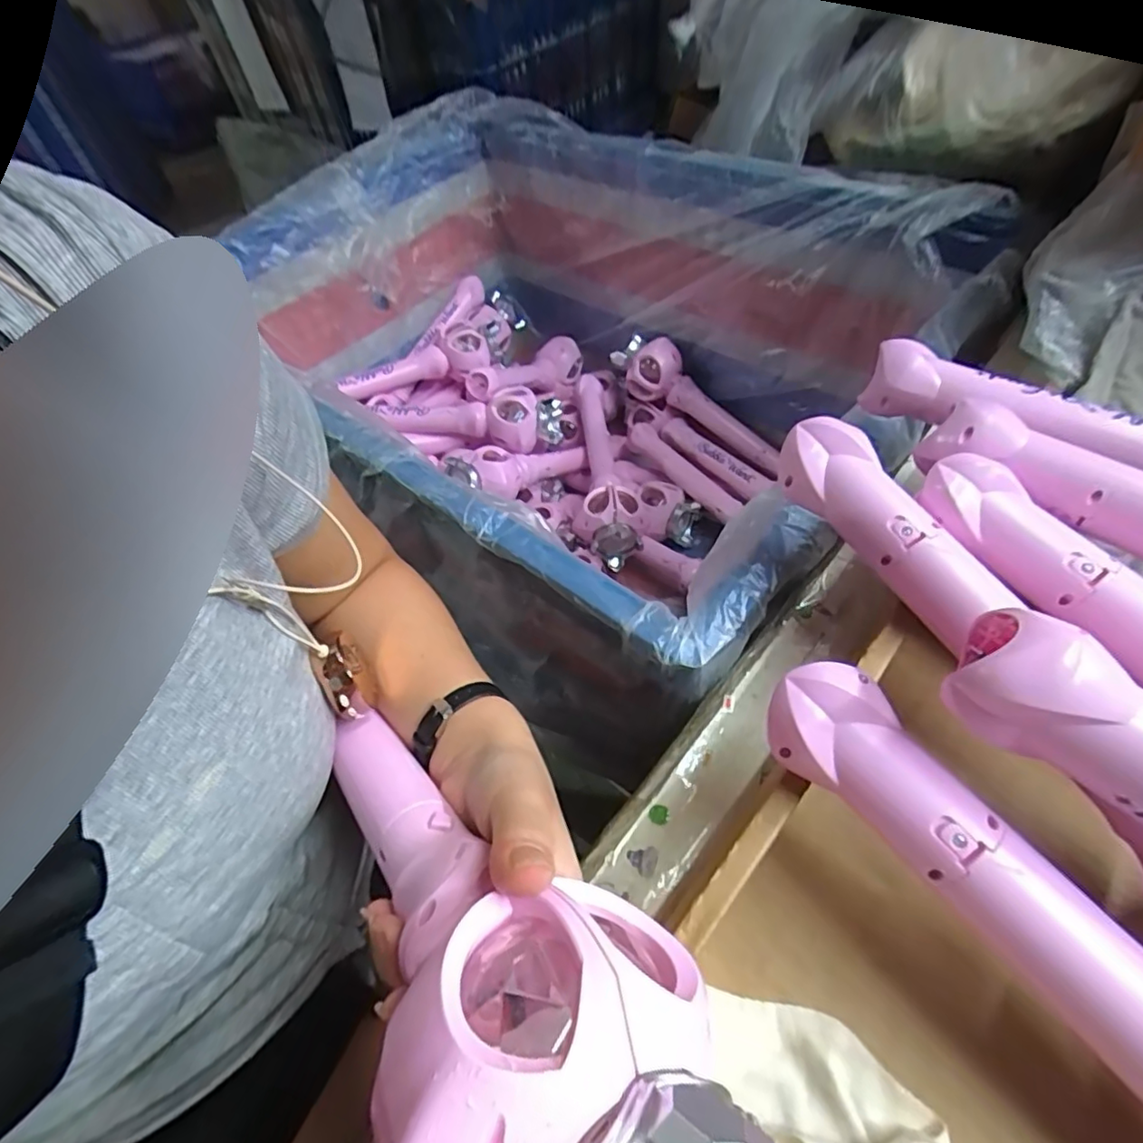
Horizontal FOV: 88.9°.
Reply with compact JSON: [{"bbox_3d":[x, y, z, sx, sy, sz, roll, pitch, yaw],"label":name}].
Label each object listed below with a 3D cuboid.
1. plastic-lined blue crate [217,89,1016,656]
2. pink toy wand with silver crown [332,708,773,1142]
[{"bbox_3d":[-0.014,-0.233,0.770,0.824,0.396,0.623,35,64,28],"label":"plastic-lined blue crate"},{"bbox_3d":[-0.041,0.126,0.218,0.082,0.082,0.249,-39,30,-21],"label":"pink toy wand with silver crown"}]

